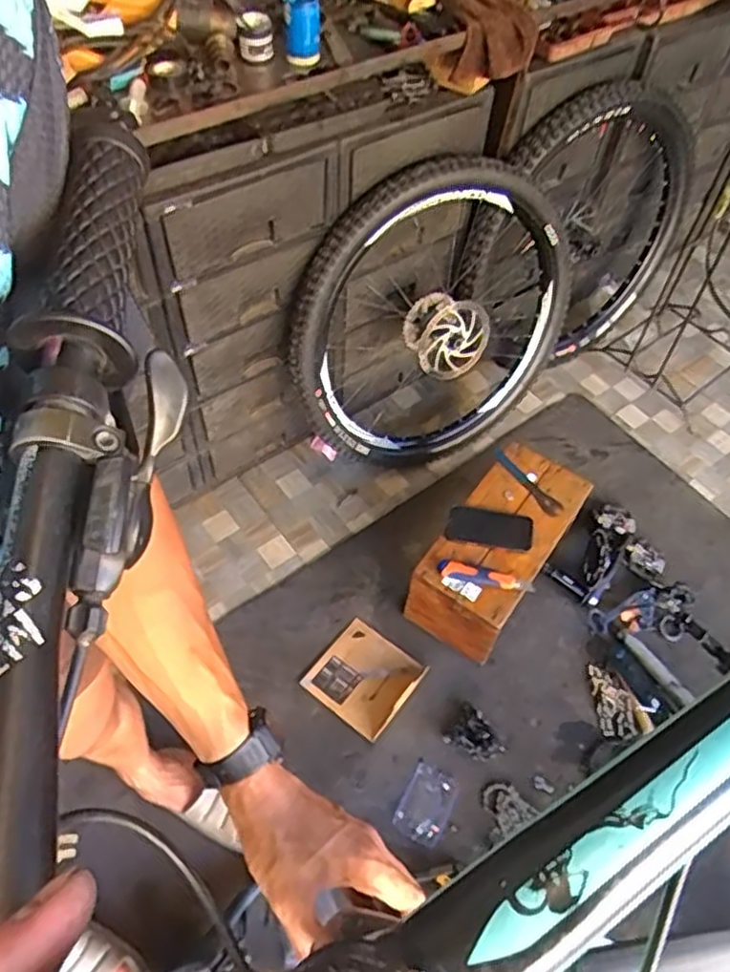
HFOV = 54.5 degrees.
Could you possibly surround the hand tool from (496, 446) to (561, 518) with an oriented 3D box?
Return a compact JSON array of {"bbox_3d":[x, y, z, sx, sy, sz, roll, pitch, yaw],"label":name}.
[{"bbox_3d":[0.338,-0.009,1.492,0.037,0.017,0.192,-36,65,-25],"label":"hand tool"}]

